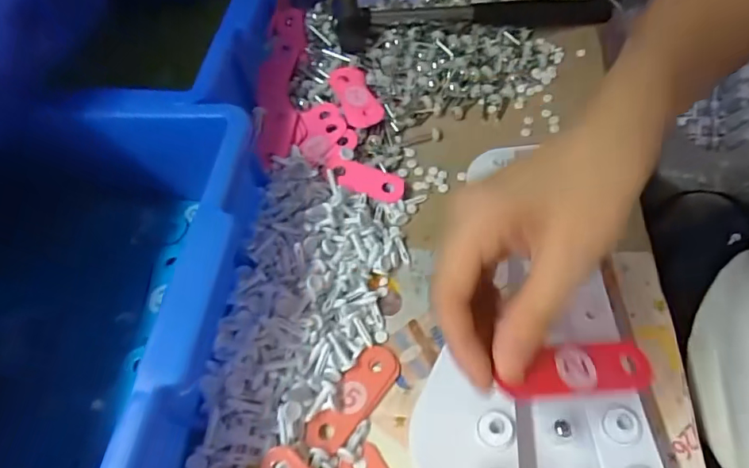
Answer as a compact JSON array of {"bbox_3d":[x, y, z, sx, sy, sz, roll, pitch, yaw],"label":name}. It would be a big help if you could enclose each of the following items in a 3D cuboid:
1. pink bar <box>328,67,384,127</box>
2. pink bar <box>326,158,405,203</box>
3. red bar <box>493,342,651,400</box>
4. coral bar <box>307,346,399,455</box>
[{"bbox_3d":[-0.014,-0.110,0.392,0.031,0.005,0.059,-18,68,-13],"label":"pink bar"},{"bbox_3d":[-0.007,-0.039,0.360,0.058,0.004,0.025,18,63,0],"label":"pink bar"},{"bbox_3d":[0.088,0.059,0.213,0.074,0.005,0.022,-2,57,-21],"label":"red bar"},{"bbox_3d":[-0.011,0.094,0.286,0.024,0.006,0.068,31,65,21],"label":"coral bar"}]

